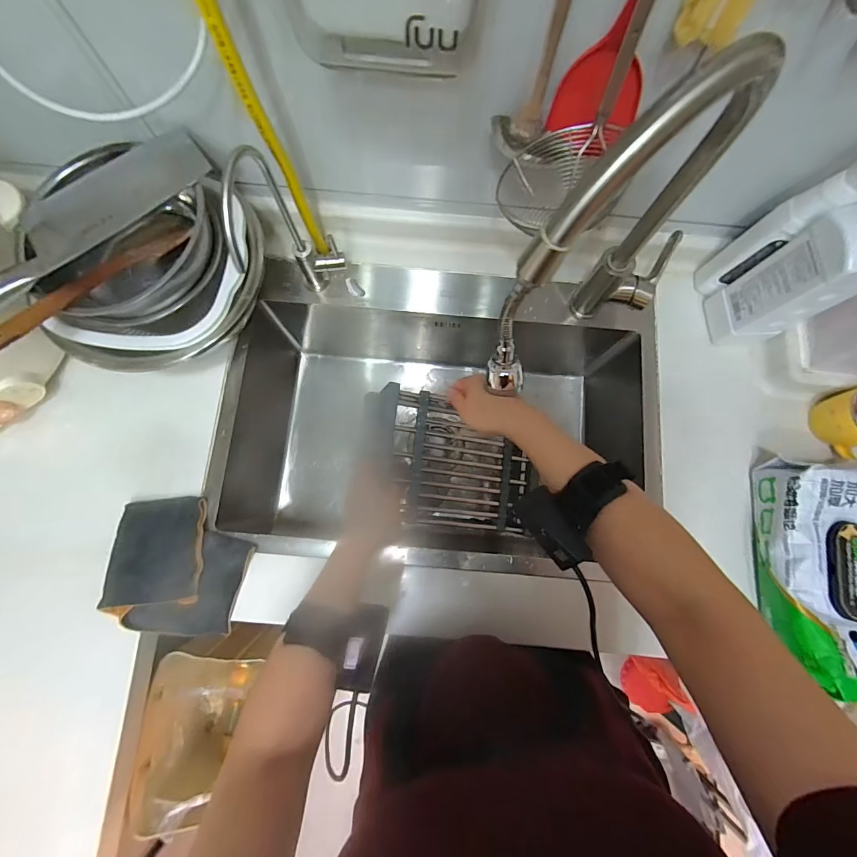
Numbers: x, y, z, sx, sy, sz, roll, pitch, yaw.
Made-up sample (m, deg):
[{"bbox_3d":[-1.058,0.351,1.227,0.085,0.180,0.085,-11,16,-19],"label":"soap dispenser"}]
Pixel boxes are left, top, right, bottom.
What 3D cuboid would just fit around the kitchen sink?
[{"bbox_3d":[-0.001,-0.020,0.702,0.664,0.257,0.461,3,78,-1],"label":"kitchen sink"}]

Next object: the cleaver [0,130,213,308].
[{"bbox_3d":[-0.408,-0.240,0.451,0.082,0.028,0.331,44,81,7],"label":"cleaver"}]

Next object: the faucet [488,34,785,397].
[{"bbox_3d":[0.196,-0.169,0.405,0.335,0.372,0.068,-36,81,-8],"label":"faucet"}]

